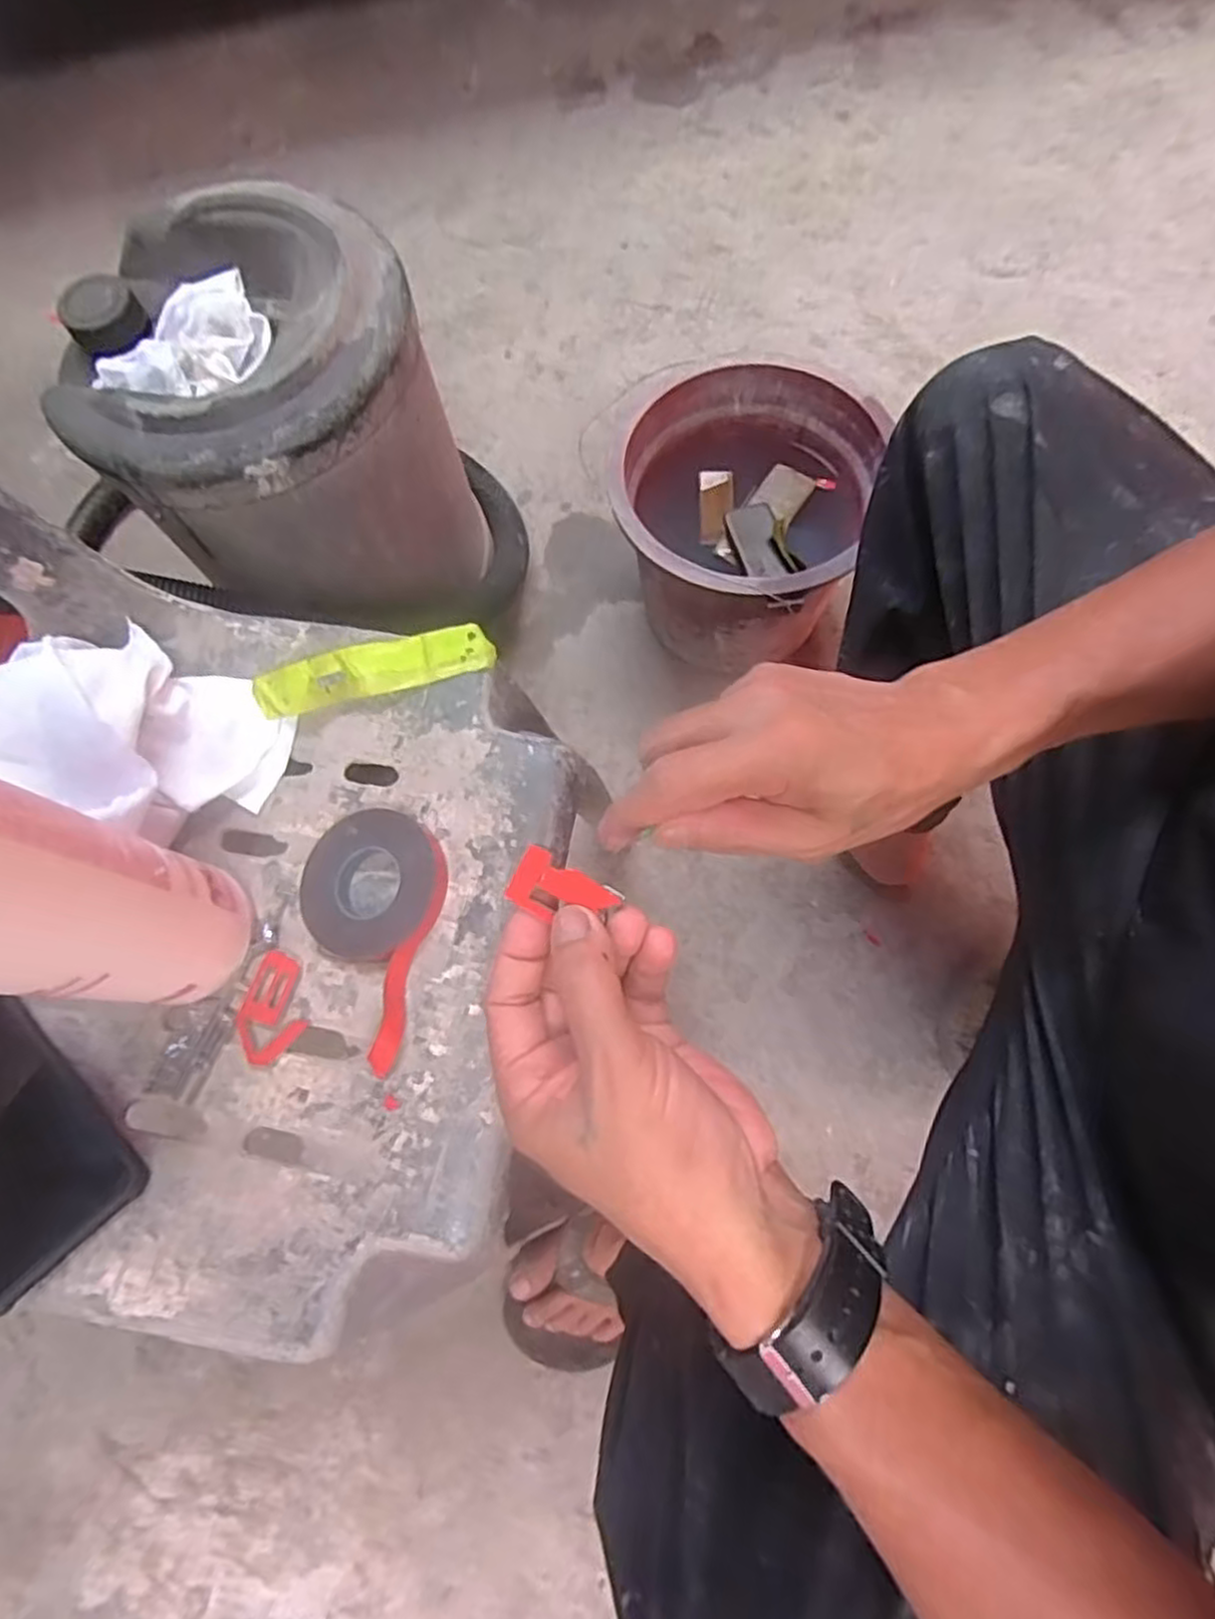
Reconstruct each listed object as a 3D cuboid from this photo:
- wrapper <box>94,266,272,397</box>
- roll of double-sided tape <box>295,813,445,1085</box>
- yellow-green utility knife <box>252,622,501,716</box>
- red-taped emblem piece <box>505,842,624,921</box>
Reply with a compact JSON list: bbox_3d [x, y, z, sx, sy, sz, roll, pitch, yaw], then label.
[{"bbox_3d":[-0.334,-0.362,0.569,0.136,0.033,0.091,-30,72,-6],"label":"wrapper"},{"bbox_3d":[-0.138,0.065,0.405,0.082,0.015,0.131,11,73,7],"label":"roll of double-sided tape"},{"bbox_3d":[-0.141,-0.083,0.436,0.144,0.024,0.029,-13,71,-1],"label":"yellow-green utility knife"},{"bbox_3d":[-0.017,0.031,0.273,0.038,0.004,0.023,30,107,3],"label":"red-taped emblem piece"}]

